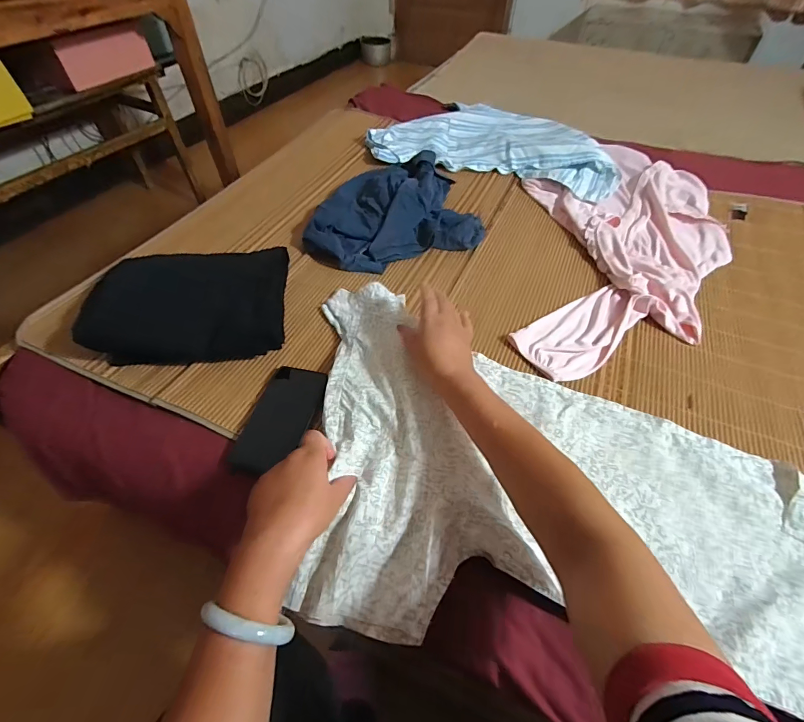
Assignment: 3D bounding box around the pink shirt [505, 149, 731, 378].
[{"bbox_3d":[0.454,-0.250,0.788,0.380,0.035,0.773,13,52,8],"label":"pink shirt"}]

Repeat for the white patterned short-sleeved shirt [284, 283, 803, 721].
[{"bbox_3d":[0.188,0.131,0.474,0.674,0.062,0.419,14,52,6],"label":"white patterned short-sleeved shirt"}]

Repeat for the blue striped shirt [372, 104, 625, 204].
[{"bbox_3d":[0.245,-0.568,1.018,0.585,0.071,0.379,15,52,9],"label":"blue striped shirt"}]

